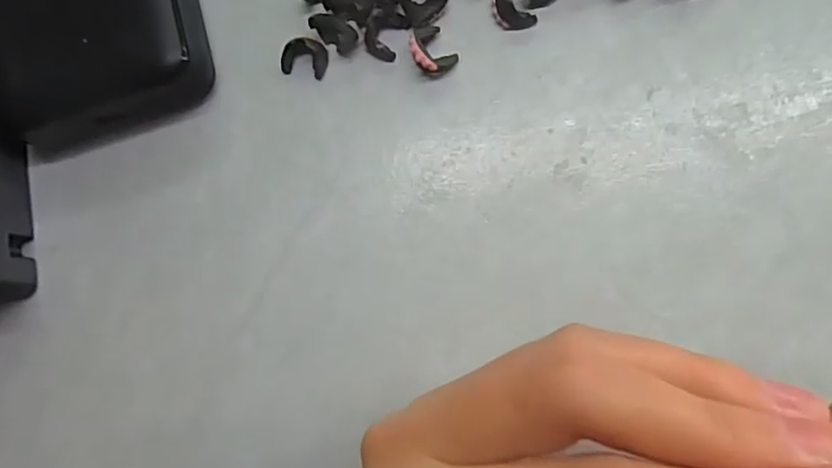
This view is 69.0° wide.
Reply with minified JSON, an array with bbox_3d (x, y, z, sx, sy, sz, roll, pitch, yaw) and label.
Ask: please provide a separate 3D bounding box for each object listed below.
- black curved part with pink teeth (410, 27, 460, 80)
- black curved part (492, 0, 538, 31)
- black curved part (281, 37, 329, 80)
[{"bbox_3d":[0.004,-0.061,0.198,0.013,0.010,0.017,-33,81,5],"label":"black curved part with pink teeth"},{"bbox_3d":[0.032,-0.075,0.197,0.014,0.006,0.016,-9,84,8],"label":"black curved part"},{"bbox_3d":[-0.038,-0.060,0.205,0.015,0.006,0.012,12,87,9],"label":"black curved part"}]

